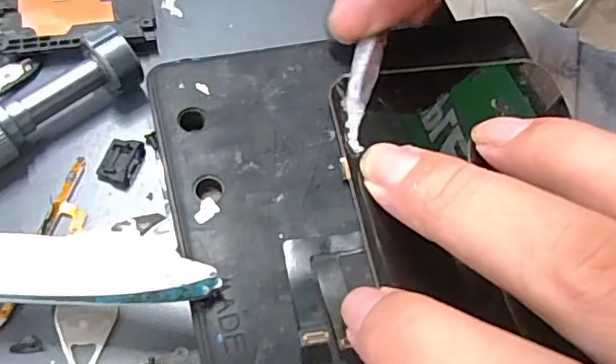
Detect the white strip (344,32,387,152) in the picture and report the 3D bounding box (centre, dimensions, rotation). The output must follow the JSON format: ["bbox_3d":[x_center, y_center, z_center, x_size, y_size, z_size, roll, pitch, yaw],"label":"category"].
[{"bbox_3d":[0.014,-0.023,0.150,0.007,0.005,0.033,13,71,3],"label":"white strip"}]

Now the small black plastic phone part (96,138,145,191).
[{"bbox_3d":[-0.050,-0.005,0.154,0.009,0.004,0.014,17,62,2],"label":"small black plastic phone part"}]

